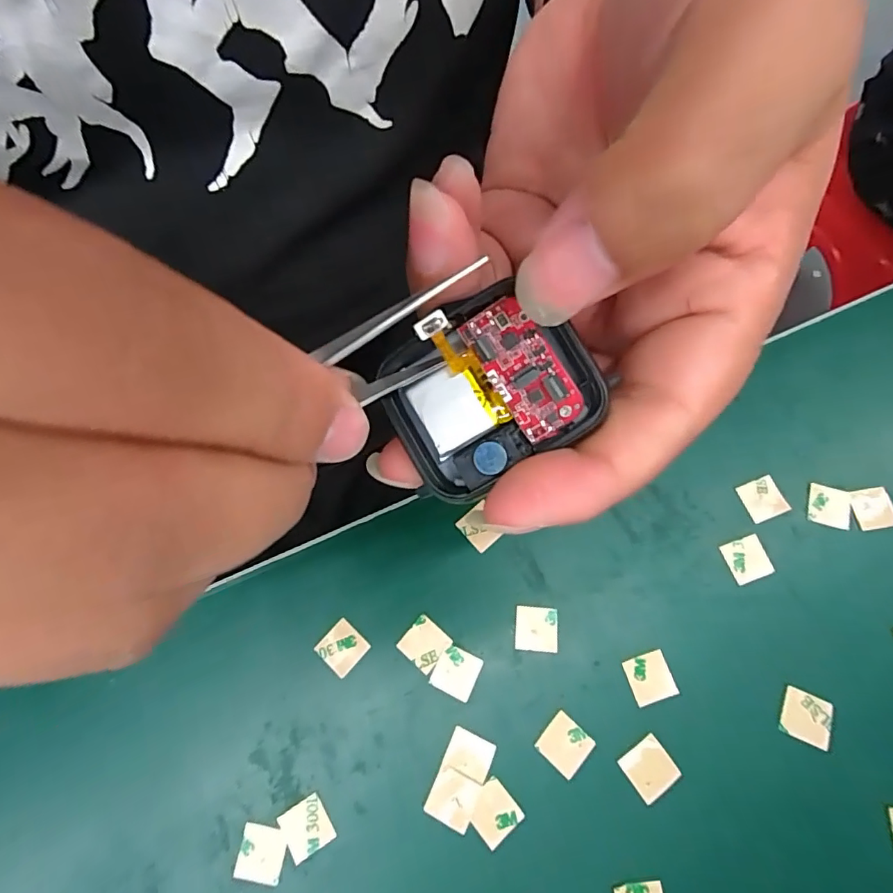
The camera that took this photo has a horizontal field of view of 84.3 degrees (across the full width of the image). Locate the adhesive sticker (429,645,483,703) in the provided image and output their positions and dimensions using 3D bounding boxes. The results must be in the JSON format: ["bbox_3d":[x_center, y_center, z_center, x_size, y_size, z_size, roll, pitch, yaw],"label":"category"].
[{"bbox_3d":[0.003,0.082,0.178,0.015,0.004,0.015,25,74,9],"label":"adhesive sticker"}]

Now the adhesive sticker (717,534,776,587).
[{"bbox_3d":[0.113,0.042,0.186,0.015,0.004,0.015,-21,71,-1],"label":"adhesive sticker"}]

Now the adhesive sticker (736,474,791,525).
[{"bbox_3d":[0.123,0.020,0.193,0.015,0.004,0.015,-22,71,3],"label":"adhesive sticker"}]

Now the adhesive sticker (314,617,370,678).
[{"bbox_3d":[-0.039,0.075,0.183,0.015,0.004,0.015,40,77,14],"label":"adhesive sticker"}]

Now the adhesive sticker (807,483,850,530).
[{"bbox_3d":[0.148,0.023,0.191,0.015,0.004,0.015,13,79,8],"label":"adhesive sticker"}]

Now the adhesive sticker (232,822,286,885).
[{"bbox_3d":[-0.061,0.135,0.164,0.015,0.004,0.015,8,71,3],"label":"adhesive sticker"}]

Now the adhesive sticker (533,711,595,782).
[{"bbox_3d":[0.041,0.103,0.170,0.015,0.004,0.015,40,78,14],"label":"adhesive sticker"}]

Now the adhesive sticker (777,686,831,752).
[{"bbox_3d":[0.123,0.093,0.169,0.015,0.004,0.015,19,75,18],"label":"adhesive sticker"}]

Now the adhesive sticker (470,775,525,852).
[{"bbox_3d":[0.015,0.121,0.163,0.015,0.004,0.015,-40,74,-10],"label":"adhesive sticker"}]

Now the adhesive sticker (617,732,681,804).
[{"bbox_3d":[0.068,0.108,0.167,0.015,0.004,0.015,-36,74,-6],"label":"adhesive sticker"}]

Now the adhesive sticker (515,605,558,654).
[{"bbox_3d":[0.033,0.067,0.182,0.015,0.004,0.015,2,71,5],"label":"adhesive sticker"}]

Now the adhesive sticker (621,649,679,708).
[{"bbox_3d":[0.072,0.082,0.175,0.015,0.004,0.015,-19,69,-1],"label":"adhesive sticker"}]

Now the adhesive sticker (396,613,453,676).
[{"bbox_3d":[-0.008,0.073,0.182,0.015,0.004,0.015,39,78,14],"label":"adhesive sticker"}]

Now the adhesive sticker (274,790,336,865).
[{"bbox_3d":[-0.047,0.128,0.165,0.015,0.004,0.015,-32,74,-7],"label":"adhesive sticker"}]

